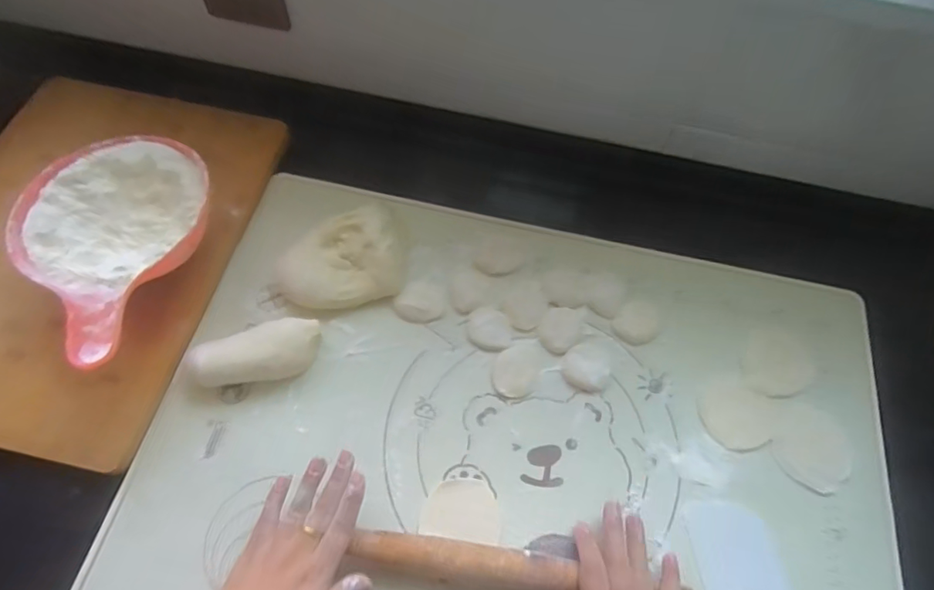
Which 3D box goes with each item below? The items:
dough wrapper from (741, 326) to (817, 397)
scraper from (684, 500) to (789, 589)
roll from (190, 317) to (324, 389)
[{"bbox_3d":[0.303,0.065,0.507,0.064,0.004,0.071,21,65,8],"label":"dough wrapper"},{"bbox_3d":[0.226,0.225,0.432,0.069,0.005,0.103,-4,60,-5],"label":"scraper"},{"bbox_3d":[-0.187,0.056,0.469,0.111,0.036,0.043,-16,66,-9],"label":"roll"}]

